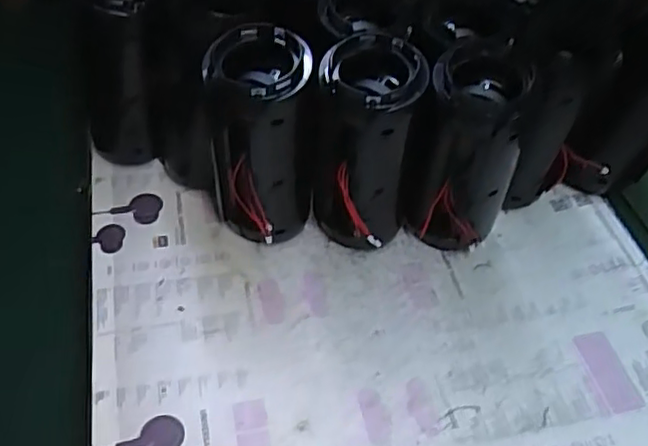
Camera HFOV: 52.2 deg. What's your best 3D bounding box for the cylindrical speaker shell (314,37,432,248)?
[{"bbox_3d":[0.025,-0.039,0.423,0.058,0.147,0.057,2,48,-3],"label":"cylindrical speaker shell"}]

